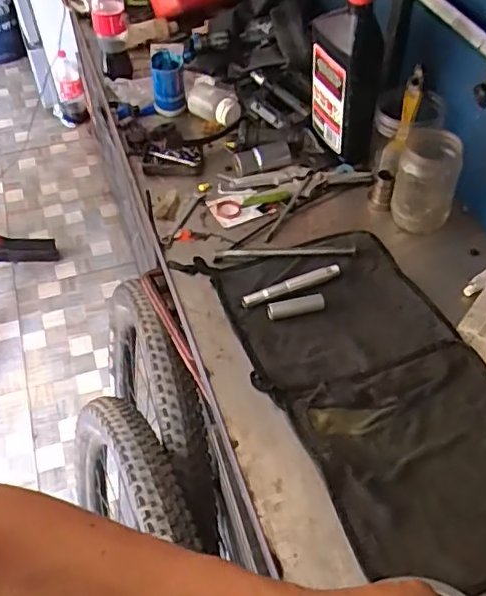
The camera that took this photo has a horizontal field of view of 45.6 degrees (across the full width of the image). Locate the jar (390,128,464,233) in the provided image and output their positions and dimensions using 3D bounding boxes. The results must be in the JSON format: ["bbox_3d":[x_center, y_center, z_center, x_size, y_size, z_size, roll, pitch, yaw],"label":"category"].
[{"bbox_3d":[0.238,-0.150,0.754,0.076,0.116,0.081,18,54,16],"label":"jar"}]

